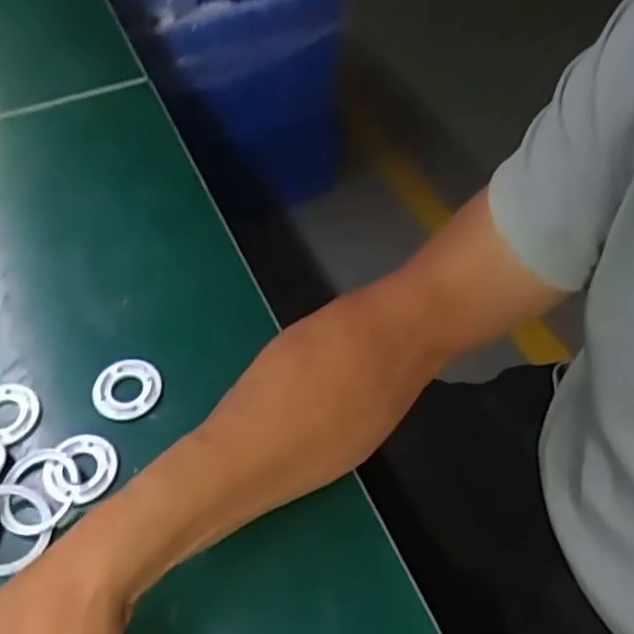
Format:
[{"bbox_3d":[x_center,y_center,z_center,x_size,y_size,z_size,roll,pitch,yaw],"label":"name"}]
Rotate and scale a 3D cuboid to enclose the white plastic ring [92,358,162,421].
[{"bbox_3d":[-0.128,0.049,0.423,0.044,0.007,0.043,0,55,0],"label":"white plastic ring"}]

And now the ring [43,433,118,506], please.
[{"bbox_3d":[-0.147,0.093,0.389,0.040,0.008,0.043,0,55,0],"label":"ring"}]

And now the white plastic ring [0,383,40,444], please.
[{"bbox_3d":[-0.205,0.061,0.412,0.043,0.007,0.039,33,62,21],"label":"white plastic ring"}]

